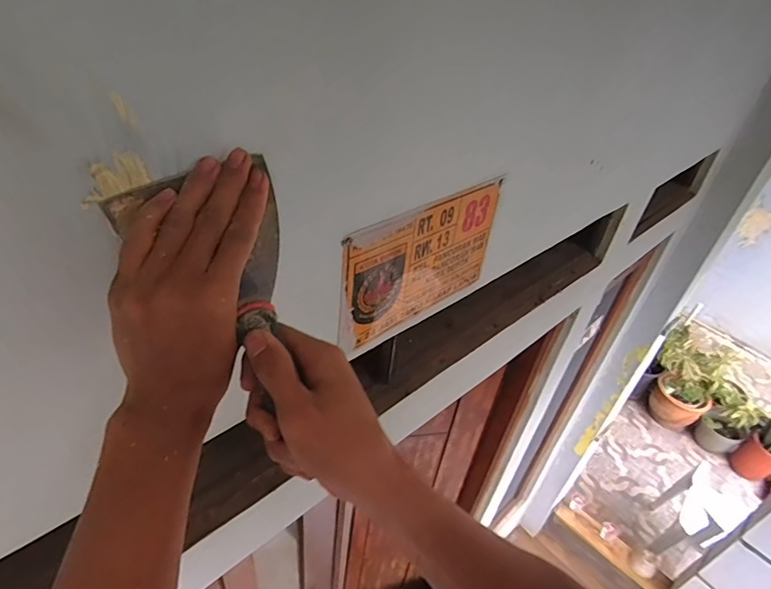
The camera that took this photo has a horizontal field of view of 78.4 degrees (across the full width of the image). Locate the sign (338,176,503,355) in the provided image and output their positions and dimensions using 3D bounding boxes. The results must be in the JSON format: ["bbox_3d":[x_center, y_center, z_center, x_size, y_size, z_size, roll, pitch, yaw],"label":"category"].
[{"bbox_3d":[0.045,-0.035,0.543,0.237,0.154,0.008,-26,50,-34],"label":"sign"}]

